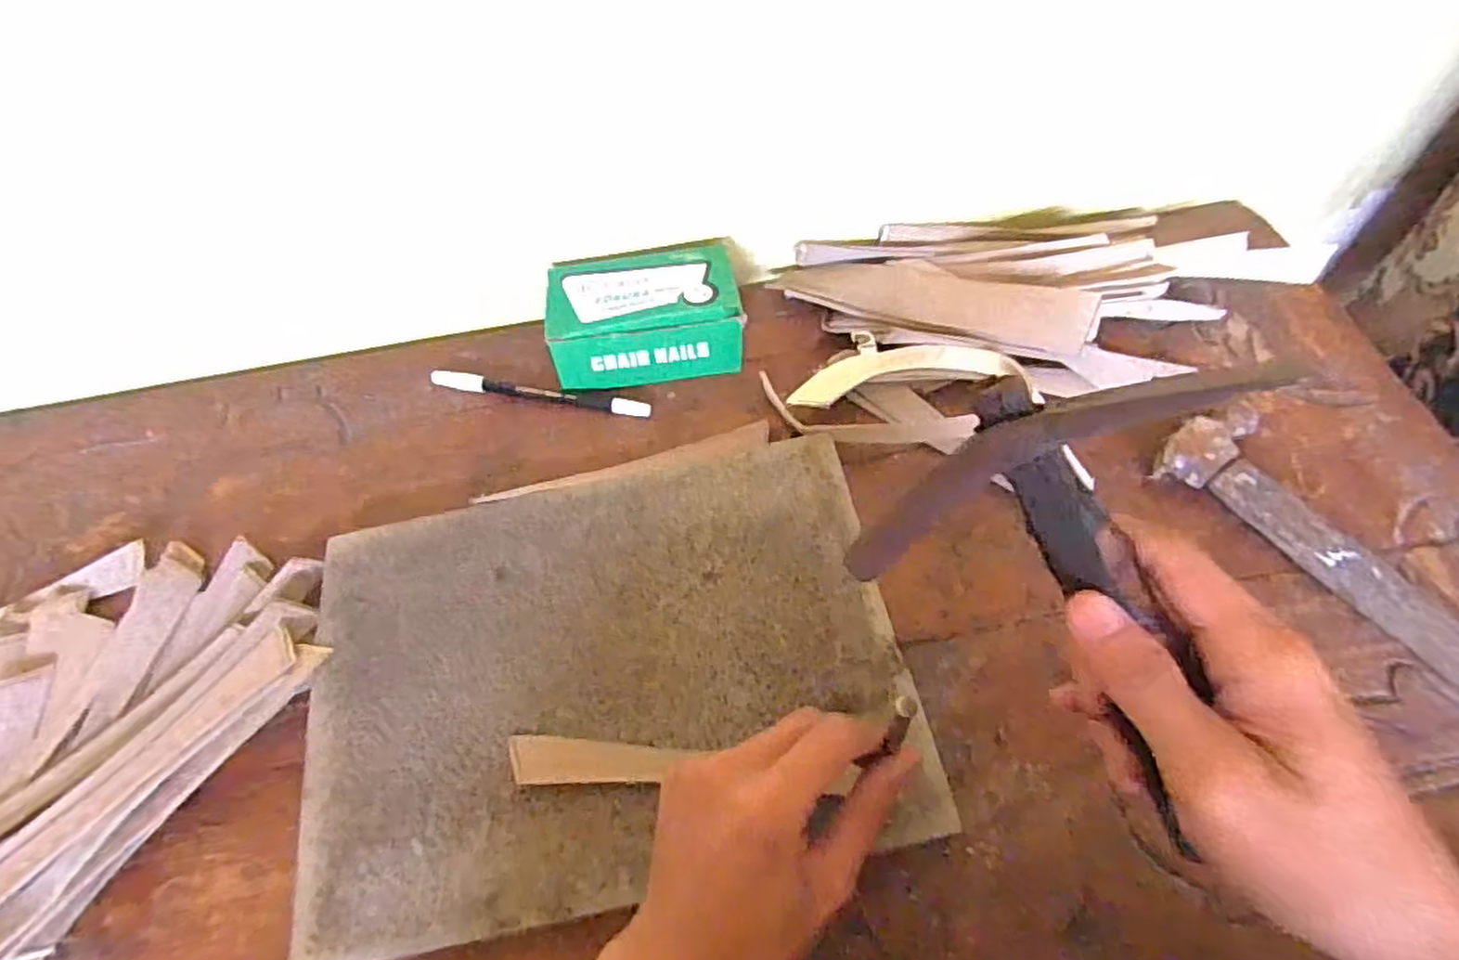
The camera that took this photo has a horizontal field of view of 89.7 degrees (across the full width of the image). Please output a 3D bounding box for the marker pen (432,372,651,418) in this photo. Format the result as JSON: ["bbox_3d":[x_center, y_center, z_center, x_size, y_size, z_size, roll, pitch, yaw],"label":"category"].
[{"bbox_3d":[-0.123,-0.055,0.477,0.146,0.008,0.012,9,61,8],"label":"marker pen"}]

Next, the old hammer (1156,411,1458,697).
[{"bbox_3d":[0.334,0.039,0.388,0.062,0.025,0.206,-36,65,-16],"label":"old hammer"}]

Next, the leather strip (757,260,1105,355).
[{"bbox_3d":[0.130,-0.122,0.481,0.200,0.011,0.059,20,57,24],"label":"leather strip"}]

